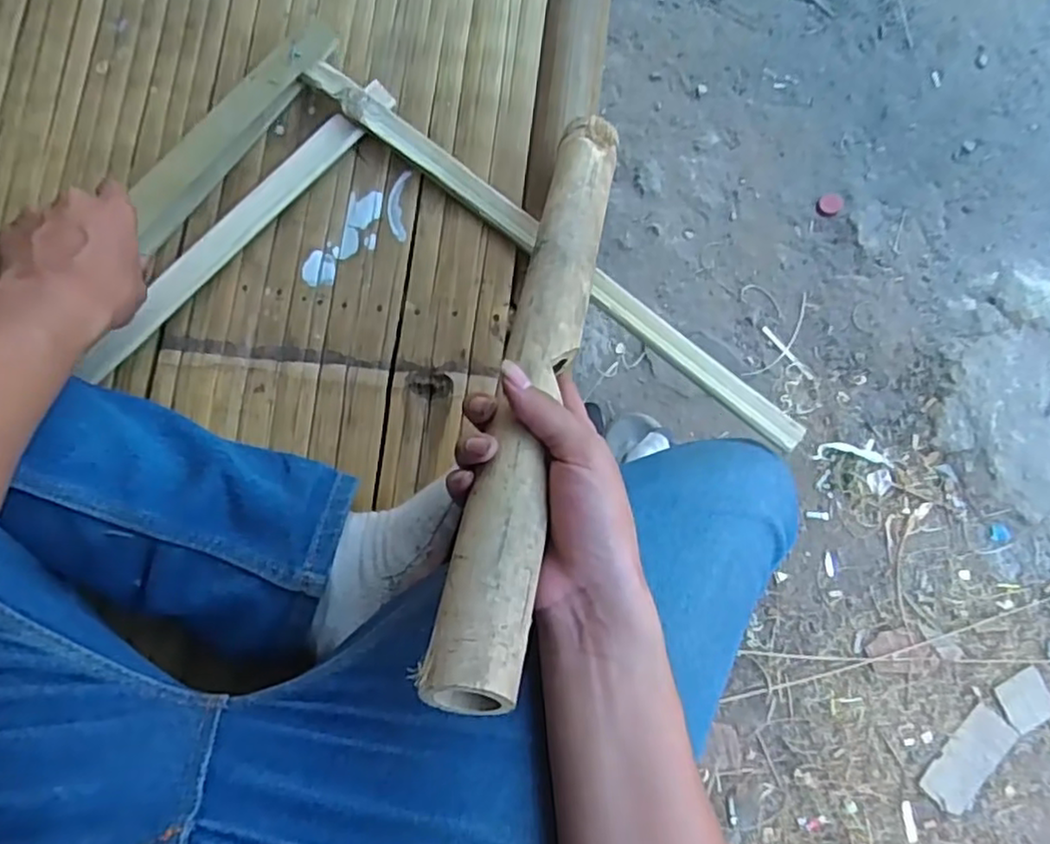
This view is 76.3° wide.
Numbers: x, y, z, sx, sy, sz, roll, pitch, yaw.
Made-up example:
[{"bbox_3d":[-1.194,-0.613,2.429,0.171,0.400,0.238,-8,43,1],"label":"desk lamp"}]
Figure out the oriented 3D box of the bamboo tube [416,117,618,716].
[{"bbox_3d":[0.011,-0.043,0.385,0.041,0.035,0.390,12,58,1],"label":"bamboo tube"}]

